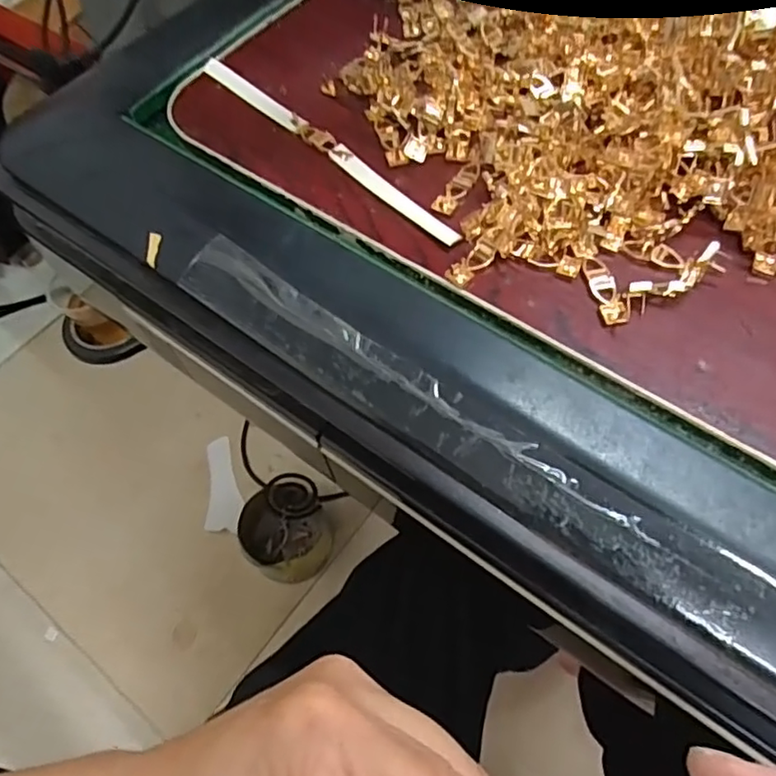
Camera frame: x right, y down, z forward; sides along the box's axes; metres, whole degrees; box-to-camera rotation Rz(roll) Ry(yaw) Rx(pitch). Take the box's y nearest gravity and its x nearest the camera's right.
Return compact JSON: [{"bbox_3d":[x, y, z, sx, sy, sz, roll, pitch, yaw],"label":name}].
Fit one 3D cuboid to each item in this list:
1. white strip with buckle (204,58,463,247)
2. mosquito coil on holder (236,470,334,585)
[{"bbox_3d":[-0.040,-0.142,0.350,0.013,0.004,0.216,-41,66,-17],"label":"white strip with buckle"},{"bbox_3d":[-0.157,0.223,0.935,0.142,0.144,0.113,-21,61,-7],"label":"mosquito coil on holder"}]

